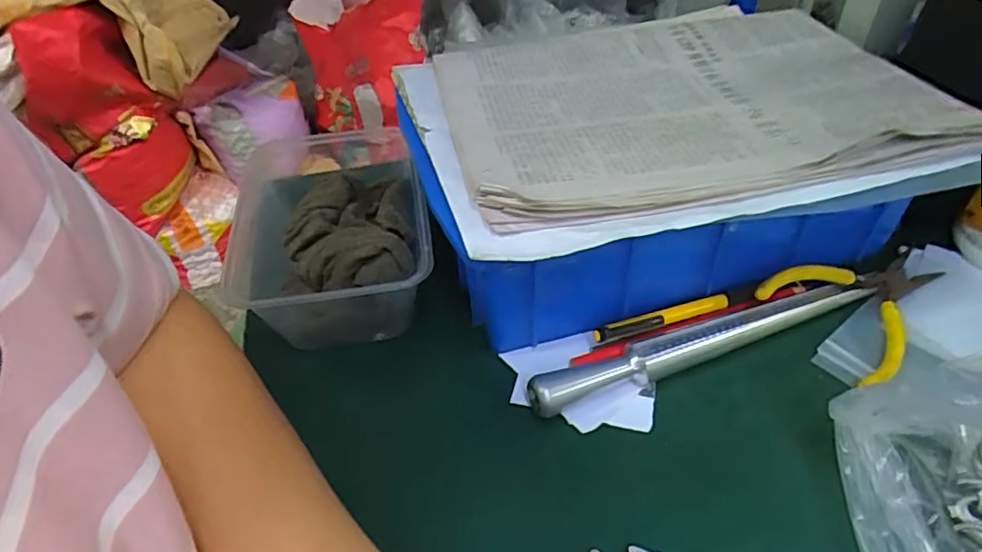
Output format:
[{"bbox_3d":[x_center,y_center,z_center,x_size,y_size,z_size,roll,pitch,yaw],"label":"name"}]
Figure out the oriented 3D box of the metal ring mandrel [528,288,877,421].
[{"bbox_3d":[0.121,0.036,0.335,0.210,0.023,0.019,-17,45,-12],"label":"metal ring mandrel"}]

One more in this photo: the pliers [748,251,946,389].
[{"bbox_3d":[0.210,0.008,0.351,0.076,0.025,0.109,29,53,31],"label":"pliers"}]

